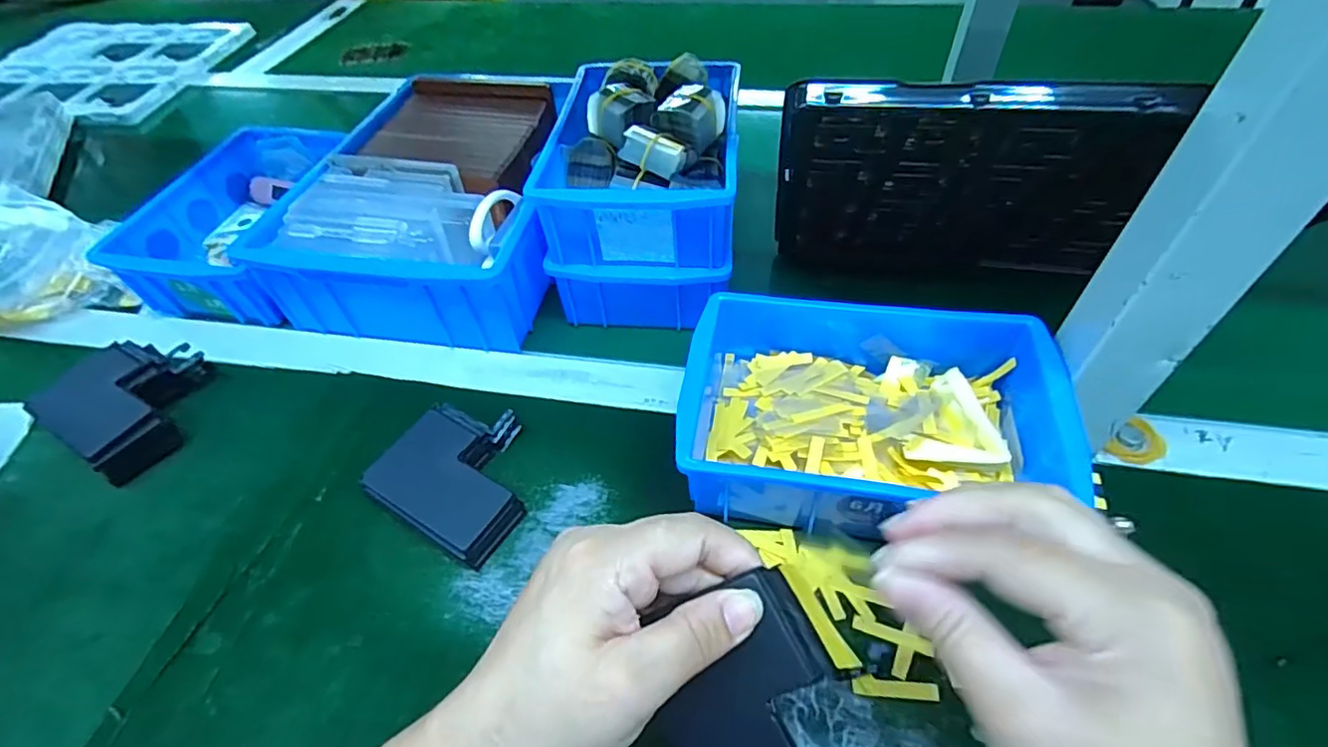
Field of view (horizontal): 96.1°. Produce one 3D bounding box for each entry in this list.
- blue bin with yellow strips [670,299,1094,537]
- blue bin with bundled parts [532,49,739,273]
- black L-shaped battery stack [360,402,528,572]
[{"bbox_3d":[0.115,0.020,0.356,0.202,0.071,0.147,6,49,7],"label":"blue bin with yellow strips"},{"bbox_3d":[-0.014,-0.164,0.442,0.136,0.075,0.188,3,50,6],"label":"blue bin with bundled parts"},{"bbox_3d":[-0.120,0.063,0.366,0.099,0.024,0.087,24,53,21],"label":"black L-shaped battery stack"}]

